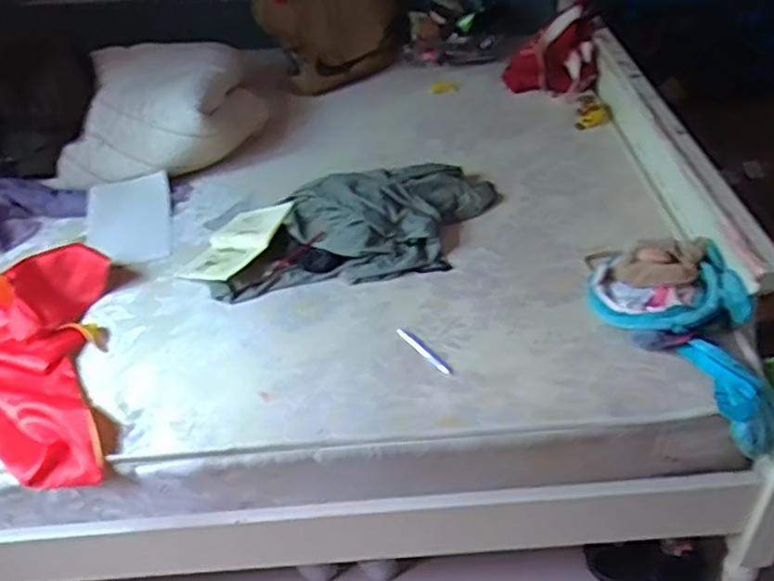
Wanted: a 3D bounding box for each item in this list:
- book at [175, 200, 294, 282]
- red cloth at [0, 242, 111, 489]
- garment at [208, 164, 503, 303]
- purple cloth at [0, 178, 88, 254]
[{"bbox_3d":[-0.325,-0.105,1.485,0.173,0.027,0.226,11,54,35],"label":"book"},{"bbox_3d":[-0.623,0.128,1.250,0.365,0.092,0.526,-31,50,-24],"label":"red cloth"},{"bbox_3d":[-0.061,-0.151,1.467,0.647,0.097,0.345,-25,47,-19],"label":"garment"},{"bbox_3d":[-0.872,-0.194,1.631,0.289,0.104,0.156,-29,46,-24],"label":"purple cloth"}]

